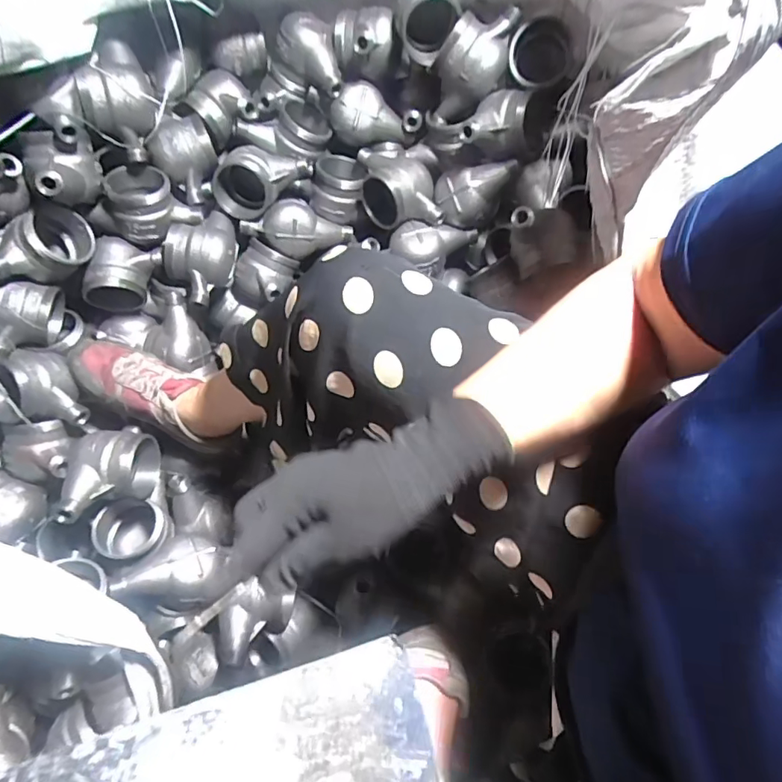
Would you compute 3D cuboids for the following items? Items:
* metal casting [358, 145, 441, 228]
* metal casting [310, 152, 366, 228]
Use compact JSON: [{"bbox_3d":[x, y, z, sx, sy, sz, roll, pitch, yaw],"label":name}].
[{"bbox_3d":[0.013,-0.301,0.736,0.118,0.075,0.116,0,56,0],"label":"metal casting"},{"bbox_3d":[-0.079,-0.304,0.780,0.082,0.071,0.080,0,56,0],"label":"metal casting"}]

